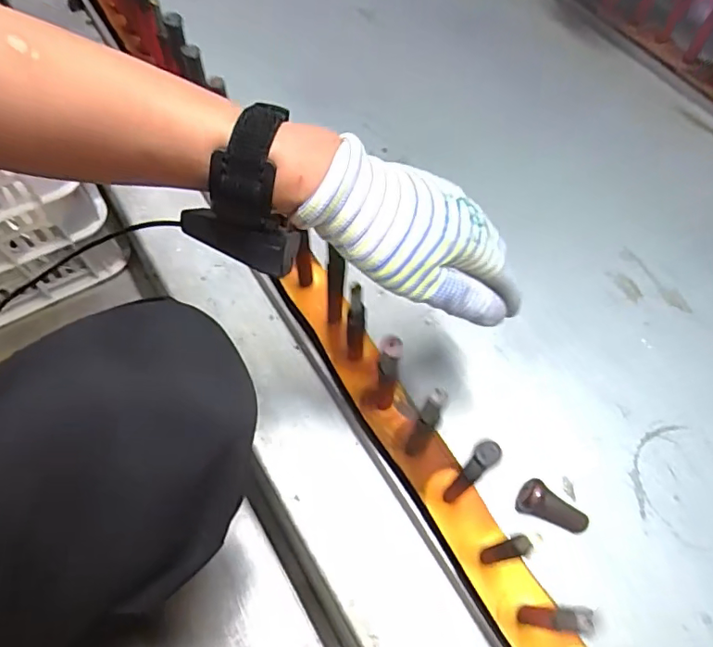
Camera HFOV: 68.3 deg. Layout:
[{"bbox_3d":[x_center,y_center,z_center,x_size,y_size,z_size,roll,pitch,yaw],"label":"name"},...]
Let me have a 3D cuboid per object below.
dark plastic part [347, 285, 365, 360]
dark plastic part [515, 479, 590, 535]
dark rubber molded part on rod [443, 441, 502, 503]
[{"bbox_3d":[0.000,0.005,0.454,0.015,0.139,0.011,6,63,4],"label":"dark plastic part"},{"bbox_3d":[0.173,0.158,0.456,0.059,0.030,0.027,17,62,7],"label":"dark plastic part"},{"bbox_3d":[0.080,0.114,0.388,0.017,0.145,0.015,-39,70,-21],"label":"dark rubber molded part on rod"}]

